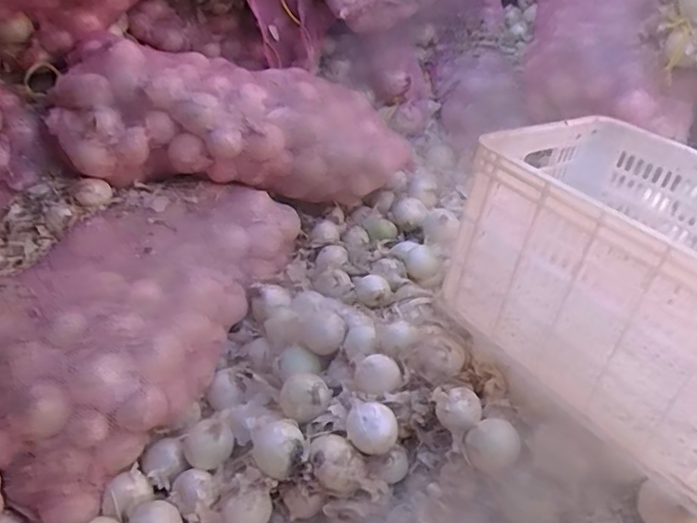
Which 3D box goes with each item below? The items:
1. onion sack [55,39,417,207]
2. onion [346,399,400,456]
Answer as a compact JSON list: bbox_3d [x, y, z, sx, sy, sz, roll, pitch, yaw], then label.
[{"bbox_3d":[-0.241,-0.304,1.285,0.756,0.250,0.227,3,34,-24],"label":"onion sack"},{"bbox_3d":[0.039,0.252,0.884,0.078,0.065,0.065,7,38,10],"label":"onion"}]

